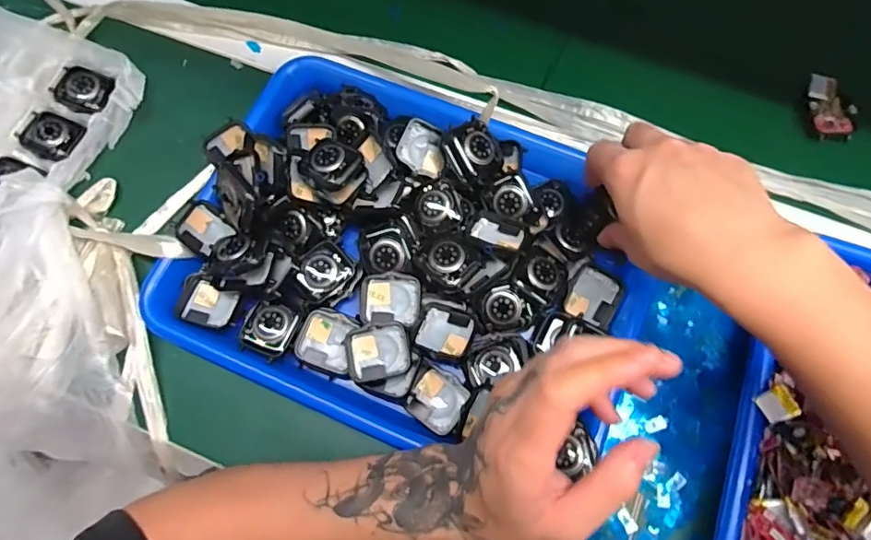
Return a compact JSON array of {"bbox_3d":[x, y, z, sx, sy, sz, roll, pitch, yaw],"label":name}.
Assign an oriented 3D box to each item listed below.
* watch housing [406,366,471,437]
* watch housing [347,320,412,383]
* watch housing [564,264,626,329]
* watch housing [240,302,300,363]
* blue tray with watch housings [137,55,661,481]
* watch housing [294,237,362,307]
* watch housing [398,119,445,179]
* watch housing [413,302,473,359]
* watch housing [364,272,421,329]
[{"bbox_3d":[0.001,0.092,0.359,0.038,0.009,0.035,33,77,11],"label":"watch housing"},{"bbox_3d":[-0.039,0.056,0.353,0.042,0.009,0.038,-12,73,-2],"label":"watch housing"},{"bbox_3d":[0.115,0.019,0.374,0.036,0.011,0.039,24,90,1],"label":"watch housing"},{"bbox_3d":[-0.116,0.041,0.358,0.034,0.007,0.038,22,75,8],"label":"watch housing"},{"bbox_3d":[-0.016,-0.013,0.372,0.327,0.044,0.251,22,75,8],"label":"blue tray with watch housings"},{"bbox_3d":[-0.079,0.002,0.375,0.039,0.015,0.040,34,77,11],"label":"watch housing"},{"bbox_3d":[-0.008,-0.094,0.396,0.038,0.013,0.037,28,91,-15],"label":"watch housing"},{"bbox_3d":[0.007,0.043,0.362,0.038,0.014,0.037,20,75,7],"label":"watch housing"},{"bbox_3d":[-0.031,0.022,0.366,0.039,0.012,0.037,4,73,3],"label":"watch housing"}]

